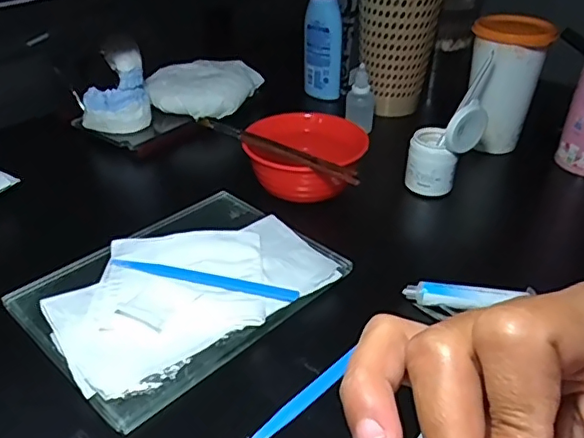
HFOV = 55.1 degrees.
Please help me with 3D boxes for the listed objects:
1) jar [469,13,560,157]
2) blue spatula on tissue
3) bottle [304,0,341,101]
[{"bbox_3d":[0.212,-0.137,0.570,0.066,0.124,0.070,1,34,-1],"label":"jar"},{"bbox_3d":[-0.062,0.042,0.391,0.133,0.004,0.010,9,35,10],"label":"blue spatula on tissue"},{"bbox_3d":[0.037,-0.215,0.666,0.043,0.144,0.028,0,34,-3],"label":"bottle"}]

